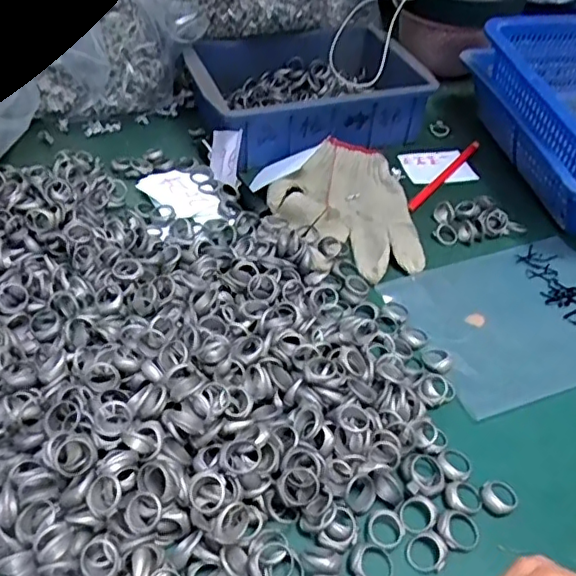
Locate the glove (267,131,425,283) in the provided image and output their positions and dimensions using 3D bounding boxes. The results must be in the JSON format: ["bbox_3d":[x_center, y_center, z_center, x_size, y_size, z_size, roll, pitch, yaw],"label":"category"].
[{"bbox_3d":[0.052,-0.085,0.575,0.134,0.023,0.200,1,46,-4],"label":"glove"}]

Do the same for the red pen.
[{"bbox_3d":[0.168,-0.124,0.647,0.013,0.009,0.160,30,51,22],"label":"red pen"}]

